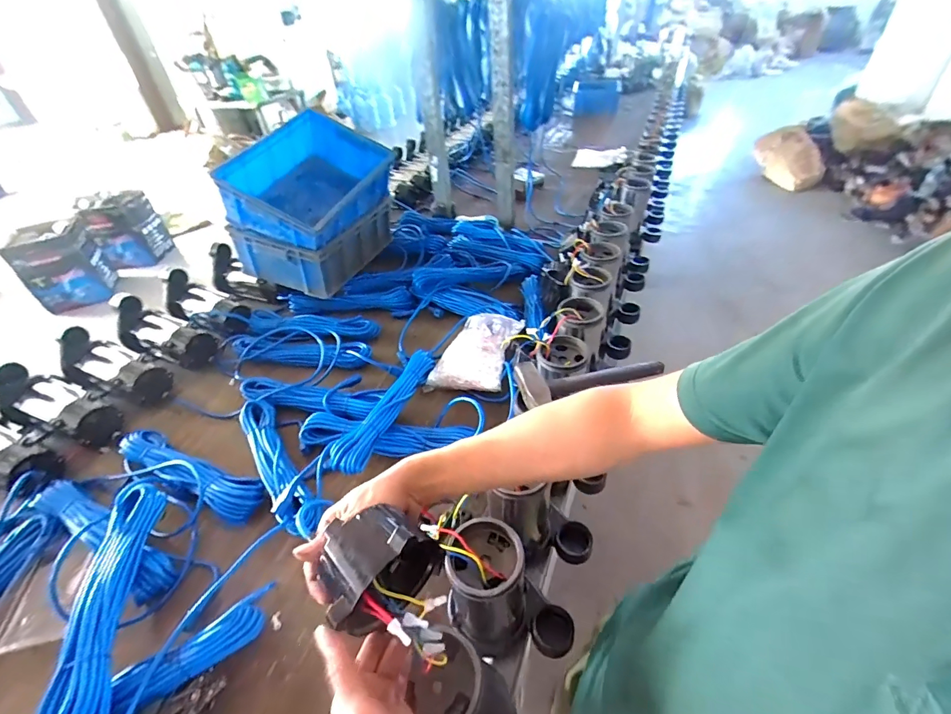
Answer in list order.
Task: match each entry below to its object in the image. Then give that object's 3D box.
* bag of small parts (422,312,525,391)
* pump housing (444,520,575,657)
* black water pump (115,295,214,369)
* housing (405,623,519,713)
[{"bbox_3d":[0.005,-0.013,0.968,0.166,0.068,0.229,12,44,17],"label":"bag of small parts"},{"bbox_3d":[0.042,0.297,0.526,0.160,0.171,0.097,15,45,21],"label":"pump housing"},{"bbox_3d":[-0.783,-0.061,1.071,0.256,0.122,0.120,13,44,18],"label":"black water pump"},{"bbox_3d":[0.008,0.381,0.435,0.133,0.163,0.091,15,45,20],"label":"housing"}]

